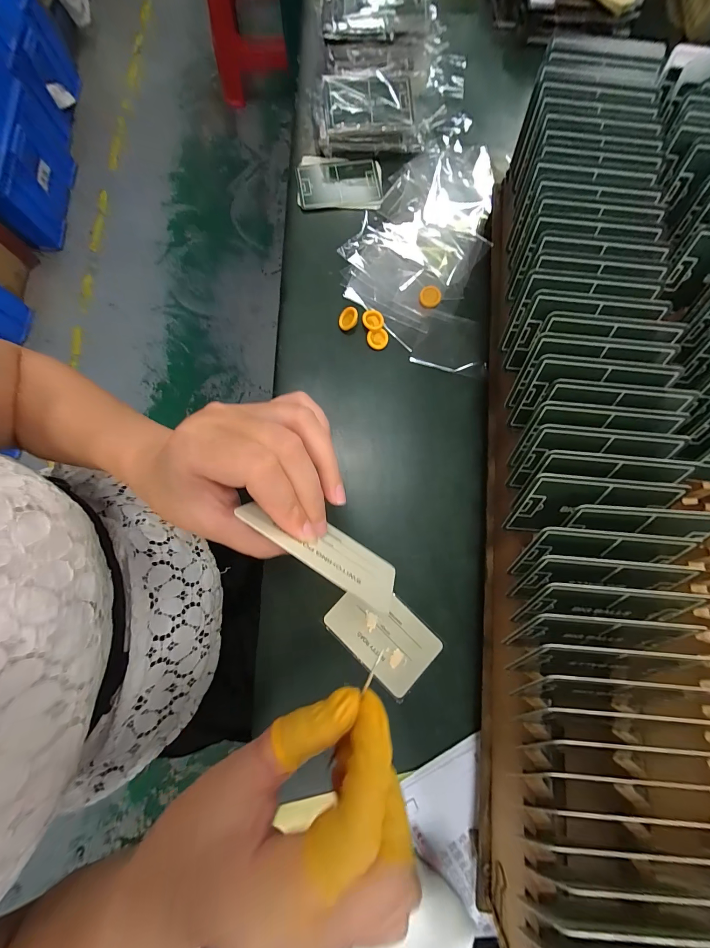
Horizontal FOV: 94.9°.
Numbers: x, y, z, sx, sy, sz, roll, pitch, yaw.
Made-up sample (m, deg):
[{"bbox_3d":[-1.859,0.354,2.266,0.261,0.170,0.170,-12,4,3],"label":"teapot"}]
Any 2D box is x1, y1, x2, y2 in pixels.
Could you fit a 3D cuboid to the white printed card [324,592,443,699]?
[{"bbox_3d":[0.023,0.127,0.261,0.084,0.004,0.054,43,82,8],"label":"white printed card"}]

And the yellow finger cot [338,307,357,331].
[{"bbox_3d":[-0.007,-0.144,0.304,0.017,0.005,0.021,30,105,20],"label":"yellow finger cot"}]

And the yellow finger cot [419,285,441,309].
[{"bbox_3d":[0.073,-0.171,0.314,0.020,0.004,0.020,0,79,0],"label":"yellow finger cot"}]

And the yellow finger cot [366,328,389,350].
[{"bbox_3d":[0.021,-0.126,0.306,0.020,0.006,0.017,-13,80,-2],"label":"yellow finger cot"}]

